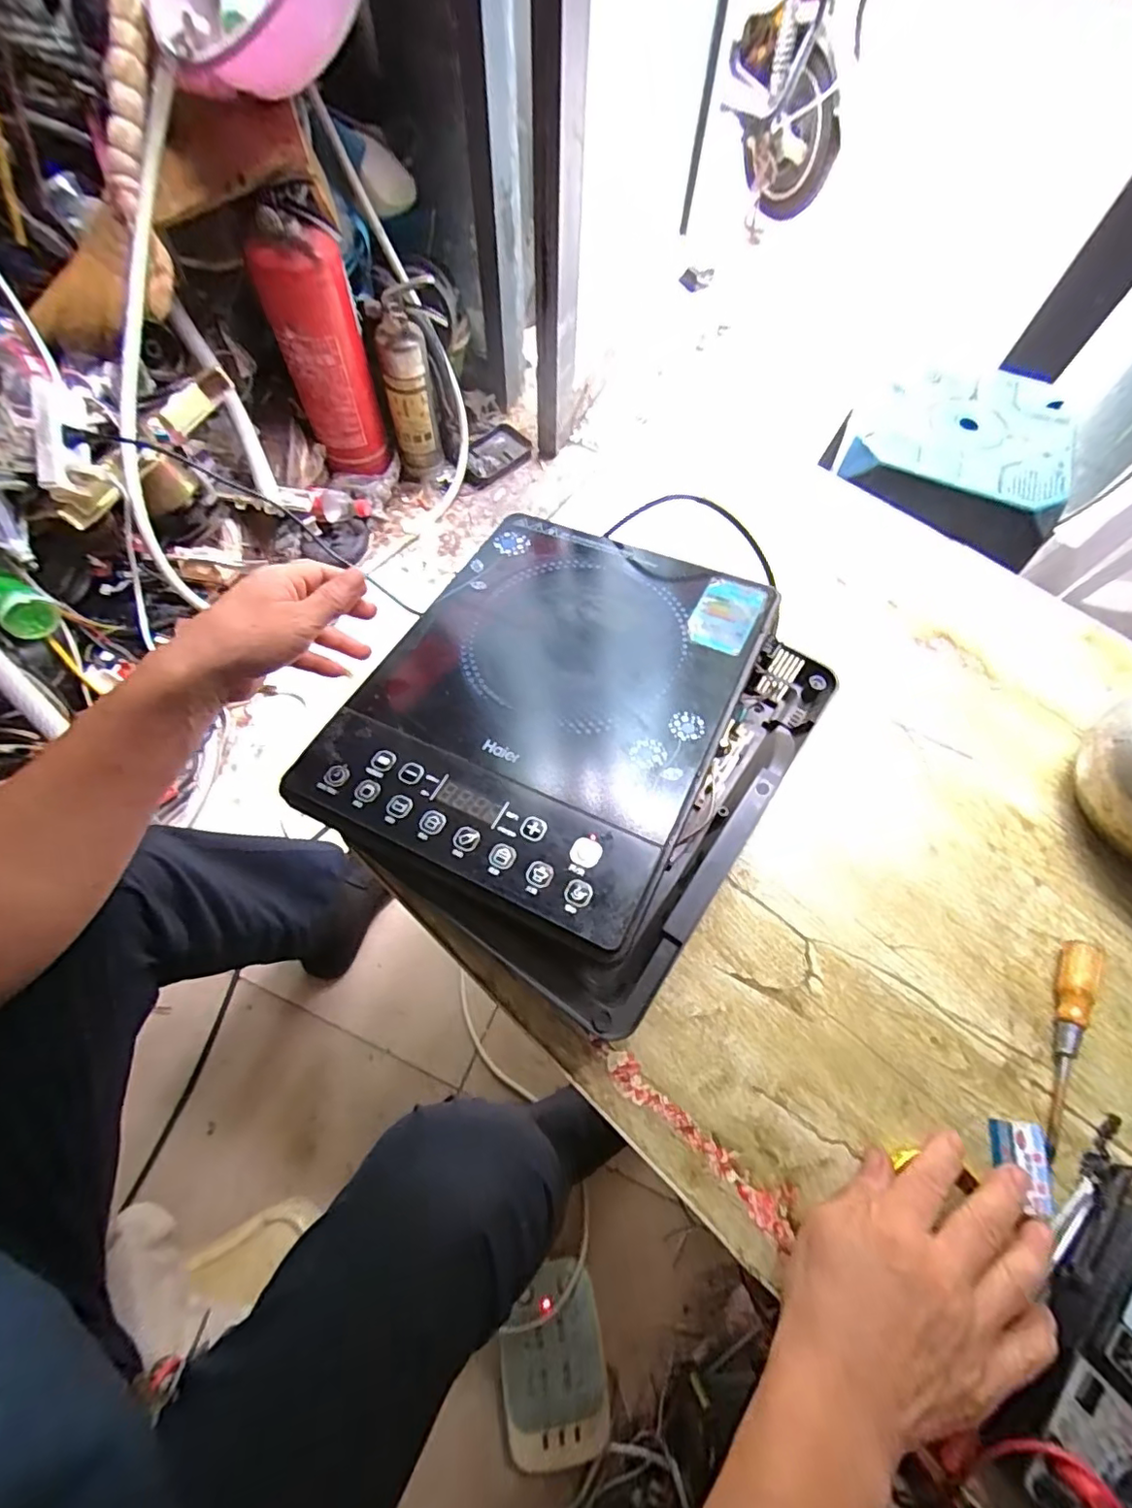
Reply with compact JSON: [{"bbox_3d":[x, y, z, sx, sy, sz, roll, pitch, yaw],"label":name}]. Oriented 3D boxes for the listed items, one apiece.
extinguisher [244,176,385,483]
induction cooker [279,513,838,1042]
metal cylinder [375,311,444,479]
[{"bbox_3d":[-0.423,-0.697,1.022,0.142,0.394,0.131,-25,69,-12],"label":"extinguisher"},{"bbox_3d":[0.004,-0.035,0.464,0.329,0.087,0.360,33,70,12],"label":"induction cooker"},{"bbox_3d":[-0.303,-0.684,1.136,0.086,0.302,0.071,-11,67,-6],"label":"metal cylinder"}]

